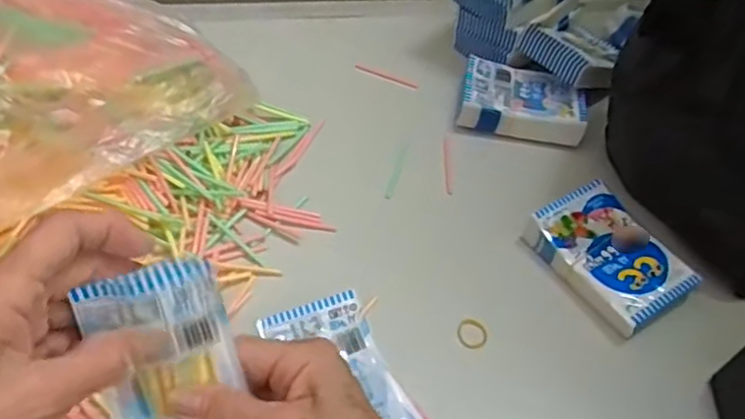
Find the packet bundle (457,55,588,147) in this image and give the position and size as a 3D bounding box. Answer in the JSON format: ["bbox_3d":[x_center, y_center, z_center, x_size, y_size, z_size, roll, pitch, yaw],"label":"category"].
[{"bbox_3d":[0.131,-0.094,0.577,0.103,0.030,0.072,10,52,5],"label":"packet bundle"}]

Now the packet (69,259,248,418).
[{"bbox_3d":[-0.095,0.078,0.311,0.060,0.106,0.011,-12,23,-9],"label":"packet"}]

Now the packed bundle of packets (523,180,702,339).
[{"bbox_3d":[0.170,0.033,0.471,0.067,0.027,0.106,-27,58,-22],"label":"packed bundle of packets"}]

